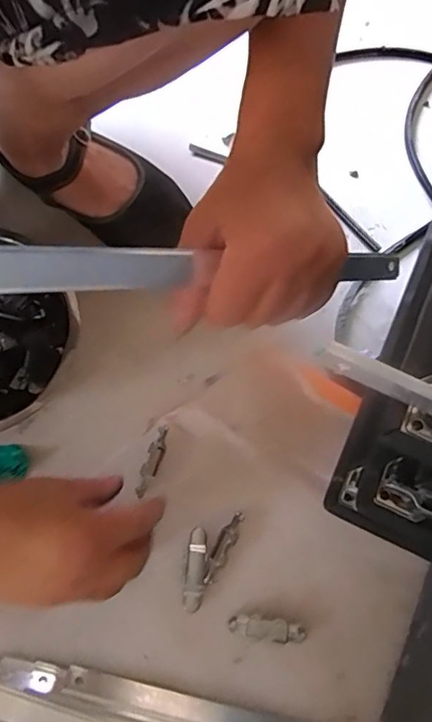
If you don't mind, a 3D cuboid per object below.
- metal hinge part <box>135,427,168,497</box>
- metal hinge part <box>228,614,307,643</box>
[{"bbox_3d":[-0.053,0.083,0.428,0.015,0.006,0.059,18,72,5],"label":"metal hinge part"},{"bbox_3d":[0.039,0.205,0.395,0.057,0.004,0.017,8,72,2],"label":"metal hinge part"}]

